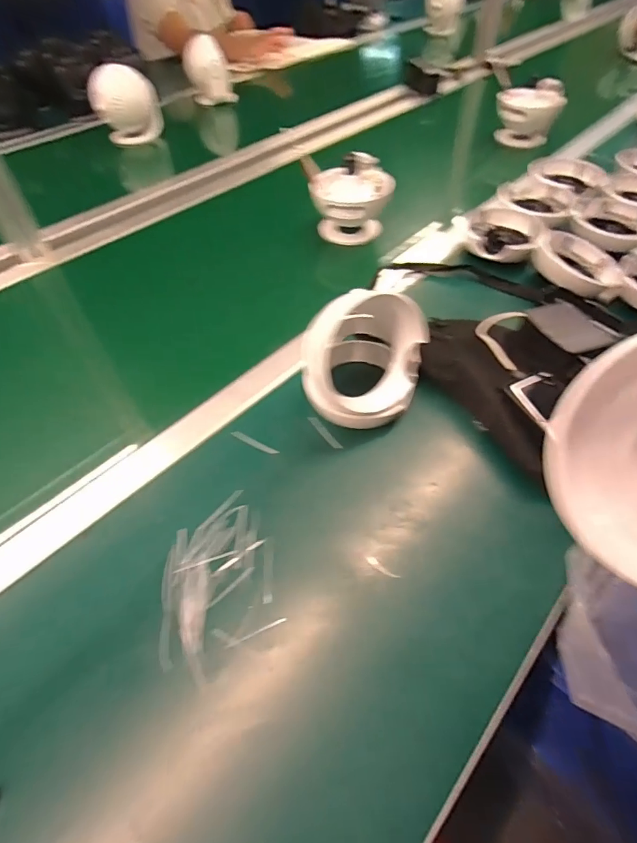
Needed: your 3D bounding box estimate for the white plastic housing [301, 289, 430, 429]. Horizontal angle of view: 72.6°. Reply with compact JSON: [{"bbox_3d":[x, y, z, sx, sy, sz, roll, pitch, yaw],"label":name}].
[{"bbox_3d":[0.048,-0.068,0.451,0.112,0.107,0.110,13,53,11],"label":"white plastic housing"}]

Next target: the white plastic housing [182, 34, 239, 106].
[{"bbox_3d":[-0.280,-0.896,1.113,0.119,0.128,0.090,-11,53,-7],"label":"white plastic housing"}]

